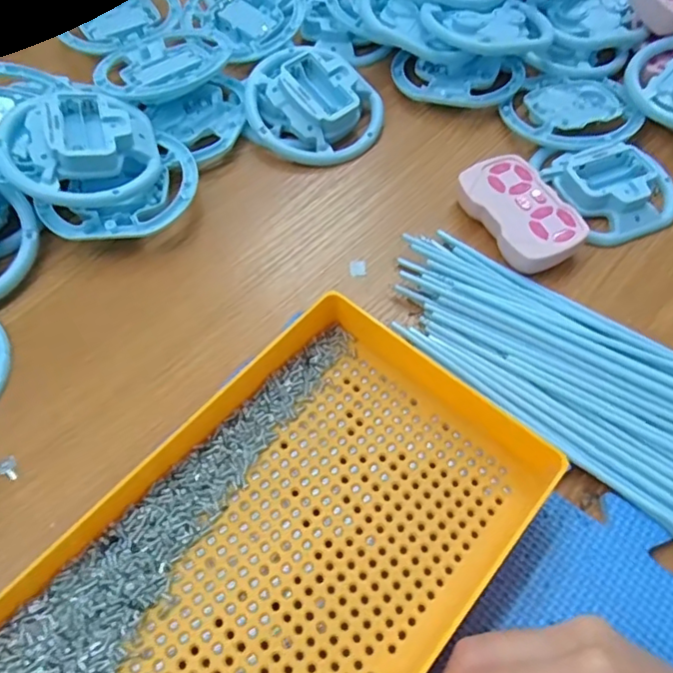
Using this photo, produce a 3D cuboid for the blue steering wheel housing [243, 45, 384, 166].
[{"bbox_3d":[-0.019,-0.177,0.423,0.102,0.028,0.091,39,68,17],"label":"blue steering wheel housing"}]

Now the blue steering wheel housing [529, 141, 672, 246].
[{"bbox_3d":[0.196,-0.110,0.398,0.080,0.019,0.091,-16,61,-10],"label":"blue steering wheel housing"}]

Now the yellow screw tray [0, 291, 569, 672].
[{"bbox_3d":[-0.020,0.097,0.255,0.161,0.033,0.265,38,66,19],"label":"yellow screw tray"}]

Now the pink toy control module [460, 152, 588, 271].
[{"bbox_3d":[0.122,-0.082,0.378,0.055,0.022,0.087,-27,64,-16],"label":"pink toy control module"}]

